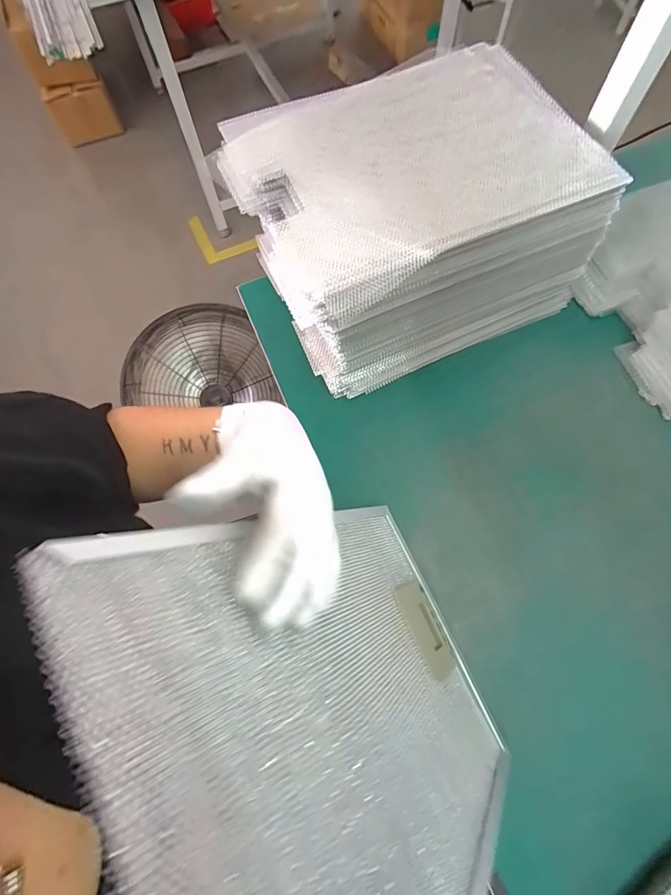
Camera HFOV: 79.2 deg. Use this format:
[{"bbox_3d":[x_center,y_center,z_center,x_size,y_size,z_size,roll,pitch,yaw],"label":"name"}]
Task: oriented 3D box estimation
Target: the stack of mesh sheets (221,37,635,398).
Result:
[{"bbox_3d":[0.093,-0.265,0.490,0.345,0.188,0.255,-23,69,-6],"label":"stack of mesh sheets"}]

